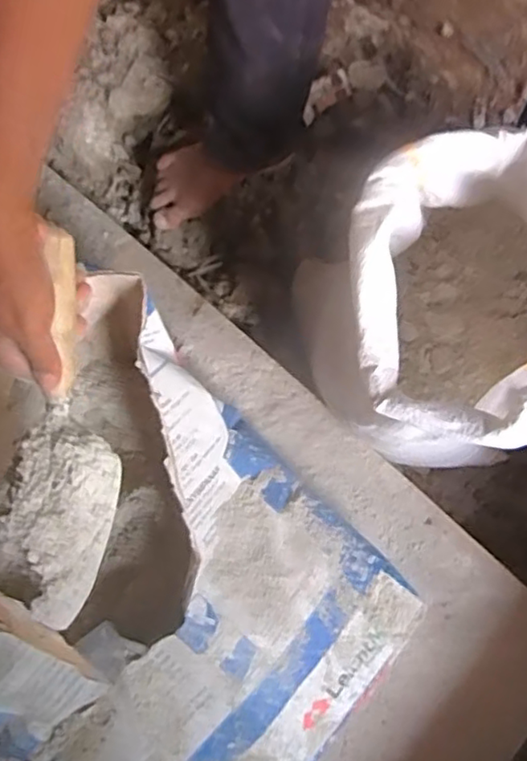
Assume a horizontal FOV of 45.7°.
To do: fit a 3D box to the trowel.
[{"bbox_3d":[-0.163,0.044,0.481,0.055,0.099,0.290,-2,99,39],"label":"trowel"}]

